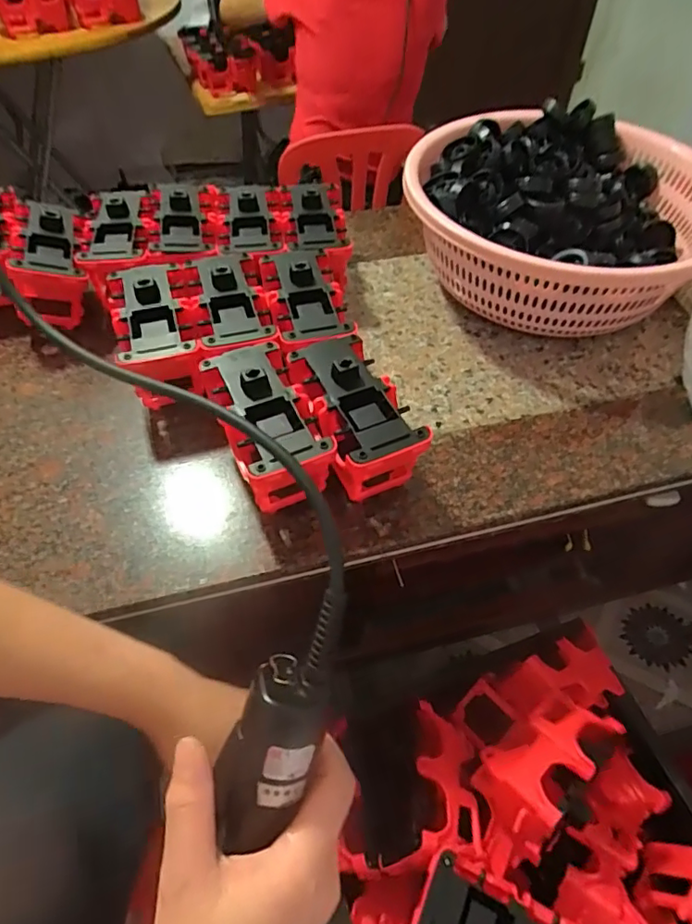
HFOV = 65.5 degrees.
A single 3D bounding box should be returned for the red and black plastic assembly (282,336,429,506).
[{"bbox_3d":[0.005,-0.036,0.520,0.086,0.104,0.154,-20,54,-16],"label":"red and black plastic assembly"}]

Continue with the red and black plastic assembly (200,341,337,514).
[{"bbox_3d":[-0.072,-0.028,0.509,0.082,0.105,0.157,-17,53,-14],"label":"red and black plastic assembly"}]

